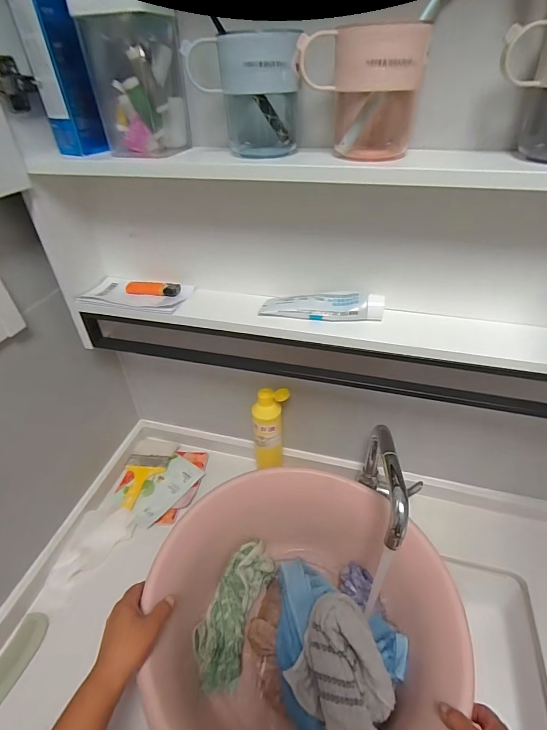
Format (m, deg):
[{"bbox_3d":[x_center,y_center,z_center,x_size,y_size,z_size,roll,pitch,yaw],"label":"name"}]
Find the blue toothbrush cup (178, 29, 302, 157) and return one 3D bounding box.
[{"bbox_3d":[-0.026,-0.289,0.412,0.106,0.104,0.093,3,39,6],"label":"blue toothbrush cup"}]

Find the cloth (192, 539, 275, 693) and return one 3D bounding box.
[{"bbox_3d":[-0.066,0.405,0.637,0.078,0.061,0.206,12,40,16],"label":"cloth"}]

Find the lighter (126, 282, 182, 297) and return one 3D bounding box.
[{"bbox_3d":[-0.187,-0.118,0.586,0.085,0.014,0.029,6,39,10],"label":"lighter"}]

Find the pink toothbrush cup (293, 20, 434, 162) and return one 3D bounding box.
[{"bbox_3d":[0.085,-0.266,0.379,0.115,0.101,0.069,10,40,14],"label":"pink toothbrush cup"}]

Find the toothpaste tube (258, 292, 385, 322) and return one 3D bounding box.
[{"bbox_3d":[0.065,-0.082,0.513,0.162,0.029,0.041,8,40,12],"label":"toothpaste tube"}]

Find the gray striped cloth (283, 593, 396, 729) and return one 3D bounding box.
[{"bbox_3d":[0.099,0.411,0.521,0.136,0.075,0.131,29,48,33],"label":"gray striped cloth"}]

